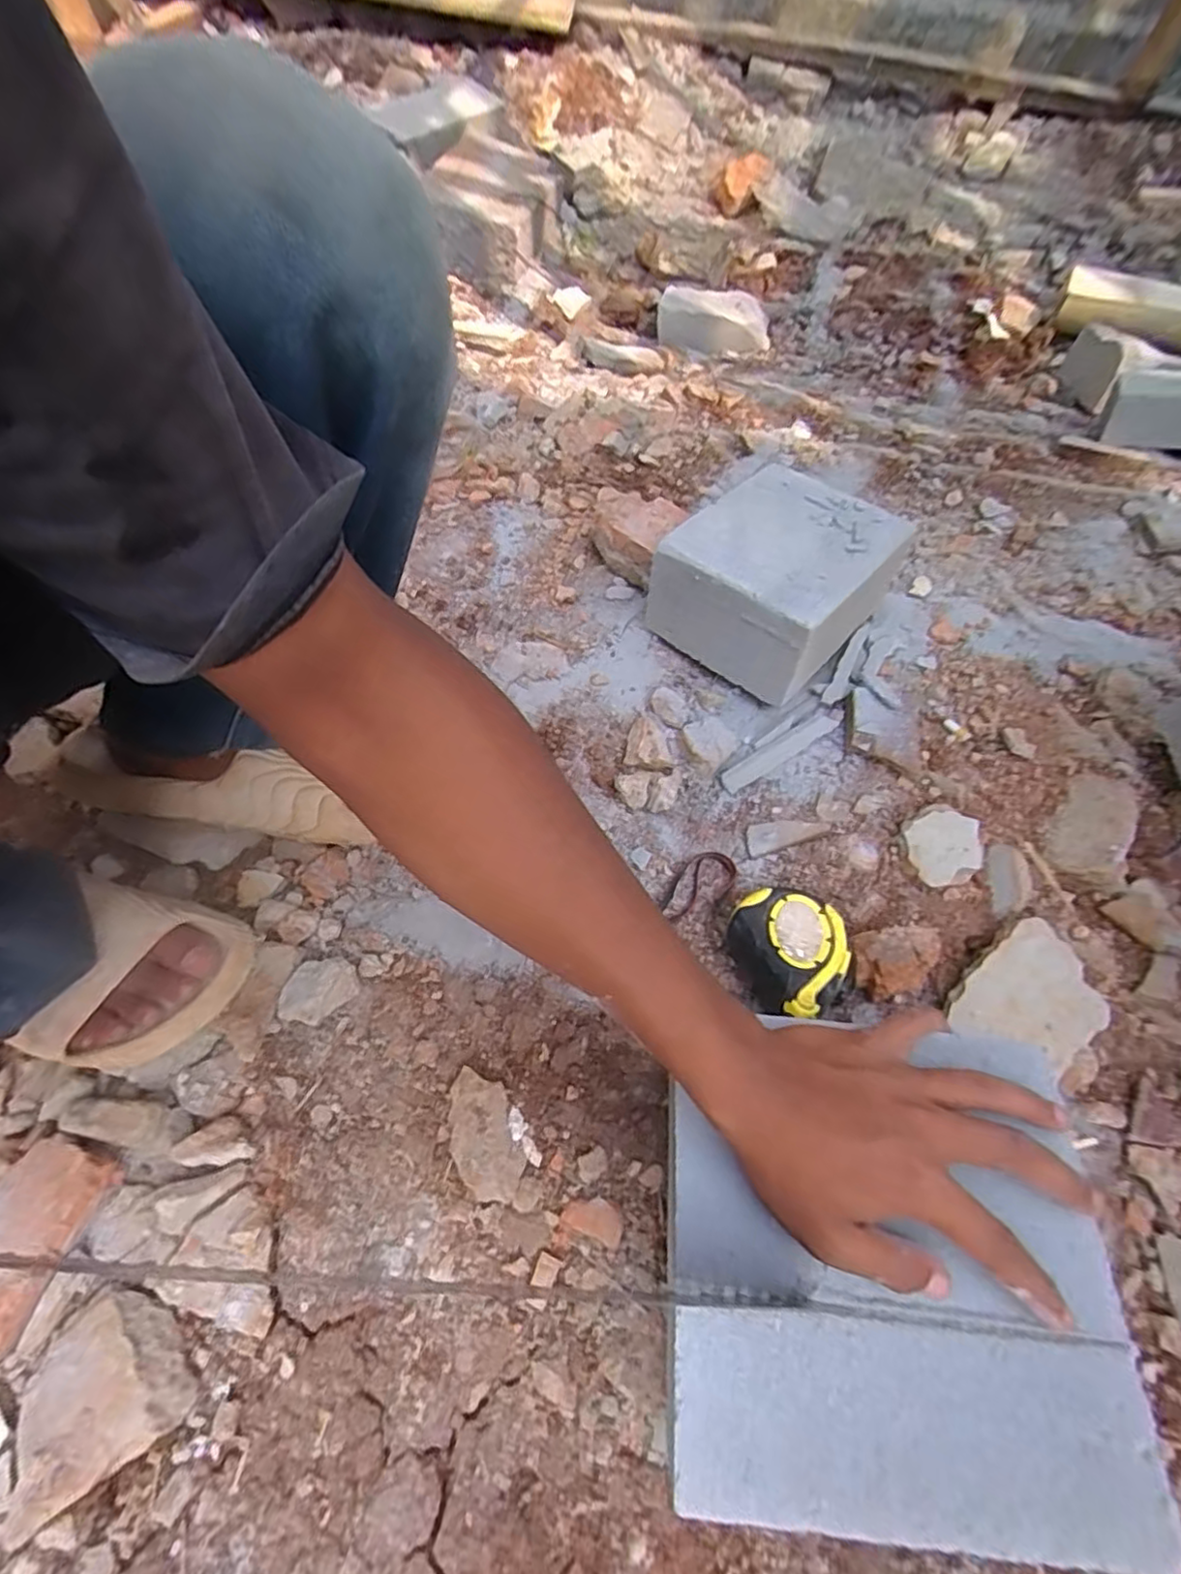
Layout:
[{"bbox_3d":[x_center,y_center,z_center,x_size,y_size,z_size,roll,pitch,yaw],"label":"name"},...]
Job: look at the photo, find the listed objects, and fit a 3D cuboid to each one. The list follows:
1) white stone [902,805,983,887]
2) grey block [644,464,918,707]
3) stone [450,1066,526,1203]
[{"bbox_3d":[0.288,0.046,0.524,0.060,0.010,0.065,-6,59,-2],"label":"white stone"},{"bbox_3d":[0.180,-0.205,0.626,0.170,0.111,0.201,36,67,20],"label":"grey block"},{"bbox_3d":[-0.071,0.229,0.425,0.042,0.011,0.079,-20,61,-10],"label":"stone"}]

